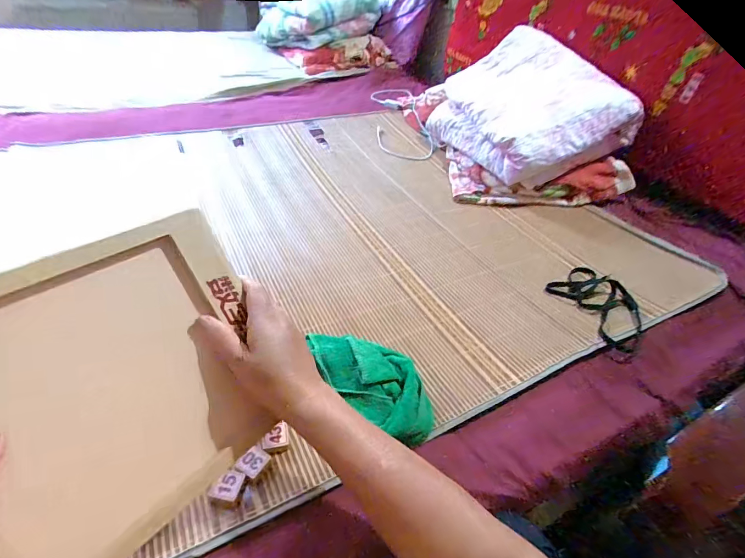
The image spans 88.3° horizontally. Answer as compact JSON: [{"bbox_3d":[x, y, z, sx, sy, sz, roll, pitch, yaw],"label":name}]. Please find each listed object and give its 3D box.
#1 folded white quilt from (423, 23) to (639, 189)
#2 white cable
[{"bbox_3d":[0.371,-0.452,0.997,0.350,0.144,0.466,-39,54,0],"label":"folded white quilt"},{"bbox_3d":[0.082,-0.511,1.223,0.155,0.040,0.472,0,43,-9],"label":"white cable"}]

